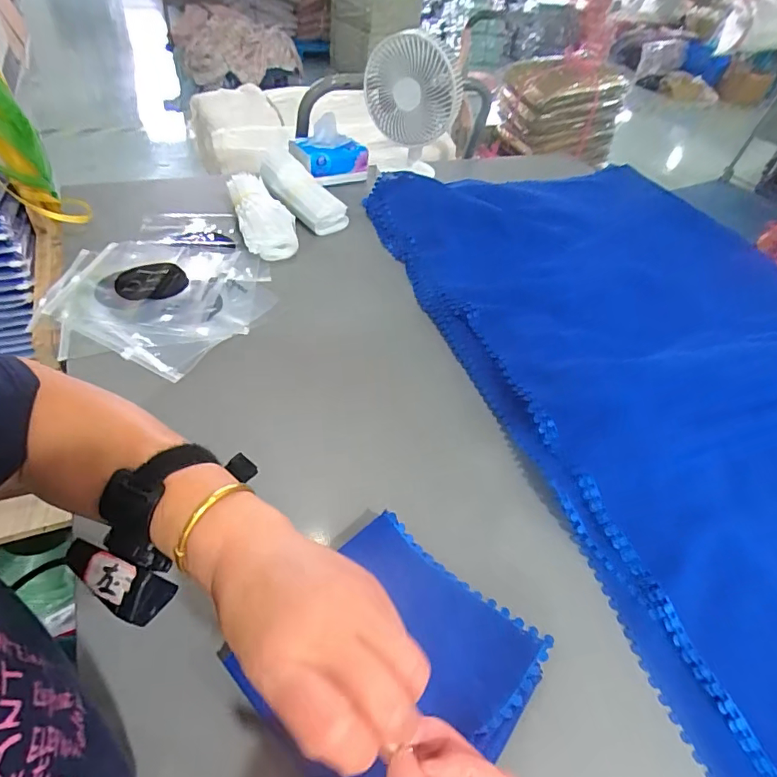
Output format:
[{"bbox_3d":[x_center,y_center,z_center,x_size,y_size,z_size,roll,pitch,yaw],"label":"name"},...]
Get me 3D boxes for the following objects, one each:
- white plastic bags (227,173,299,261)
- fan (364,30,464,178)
[{"bbox_3d":[-0.223,-0.302,0.812,0.079,0.071,0.205,-16,51,-20],"label":"white plastic bags"},{"bbox_3d":[0.047,-0.566,0.965,0.178,0.258,0.206,1,48,-5],"label":"fan"}]

